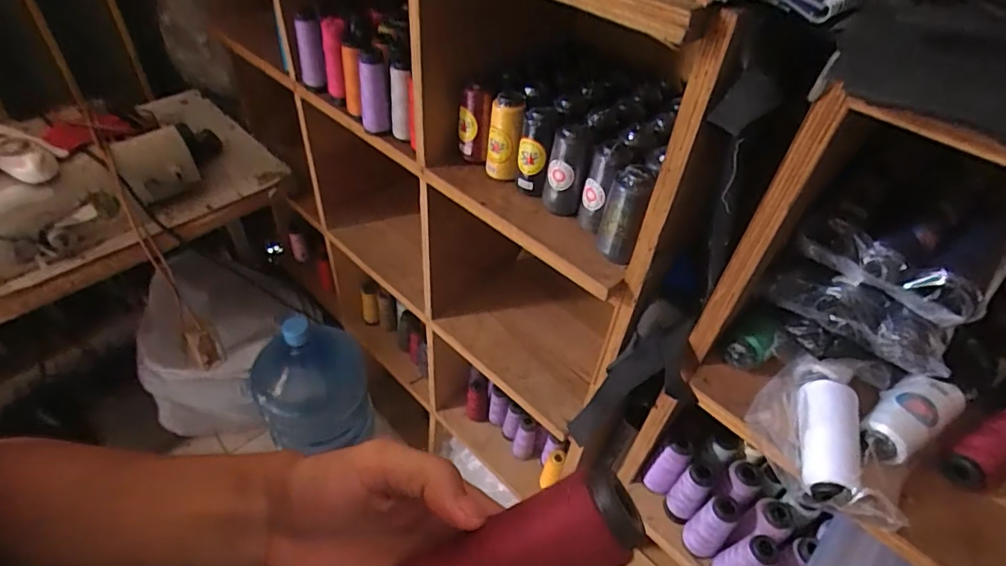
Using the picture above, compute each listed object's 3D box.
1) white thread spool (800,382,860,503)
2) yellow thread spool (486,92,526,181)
[{"bbox_3d":[0.295,0.141,0.467,0.041,0.041,0.113,15,45,10],"label":"white thread spool"},{"bbox_3d":[0.001,-0.187,0.680,0.044,0.105,0.048,4,45,-2],"label":"yellow thread spool"}]

